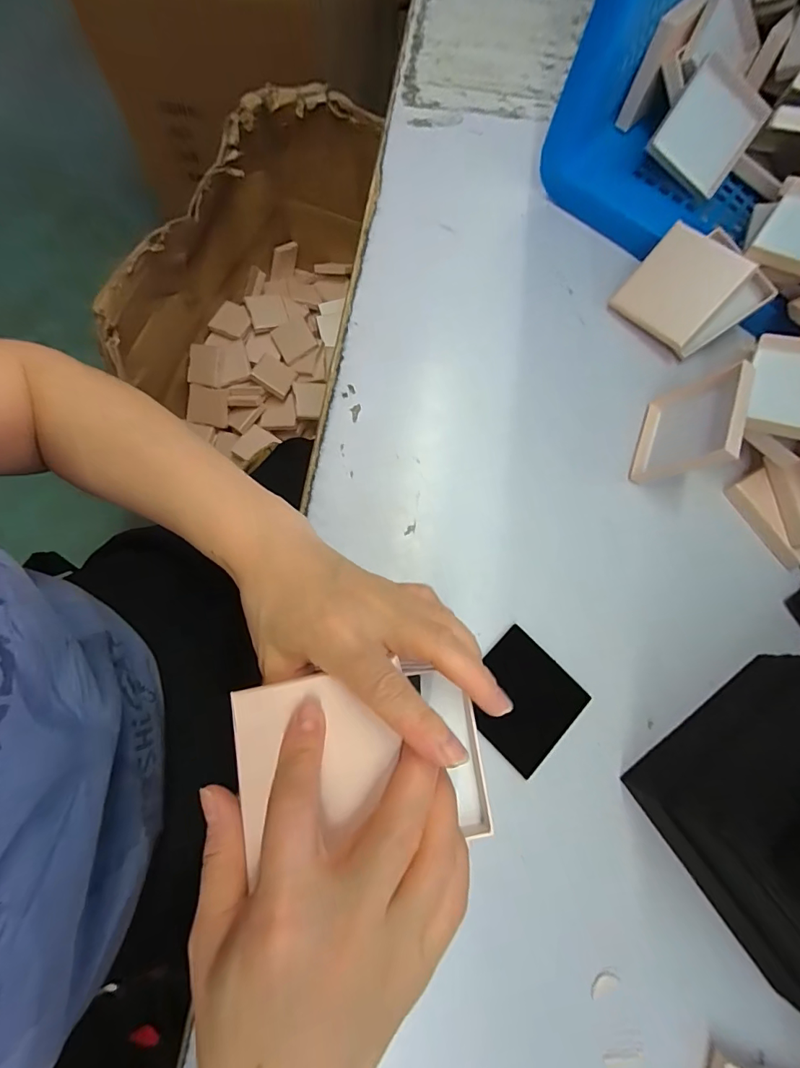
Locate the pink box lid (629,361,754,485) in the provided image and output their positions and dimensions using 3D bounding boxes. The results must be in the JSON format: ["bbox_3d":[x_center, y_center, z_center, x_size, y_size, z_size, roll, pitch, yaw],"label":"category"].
[{"bbox_3d":[0.215,-0.080,0.328,0.010,0.077,0.083,31,72,-17],"label":"pink box lid"}]

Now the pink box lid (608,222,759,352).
[{"bbox_3d":[0.228,-0.203,0.362,0.073,0.011,0.075,46,115,16],"label":"pink box lid"}]

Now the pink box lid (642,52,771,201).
[{"bbox_3d":[0.264,-0.345,0.374,0.076,0.008,0.070,25,111,-15],"label":"pink box lid"}]

